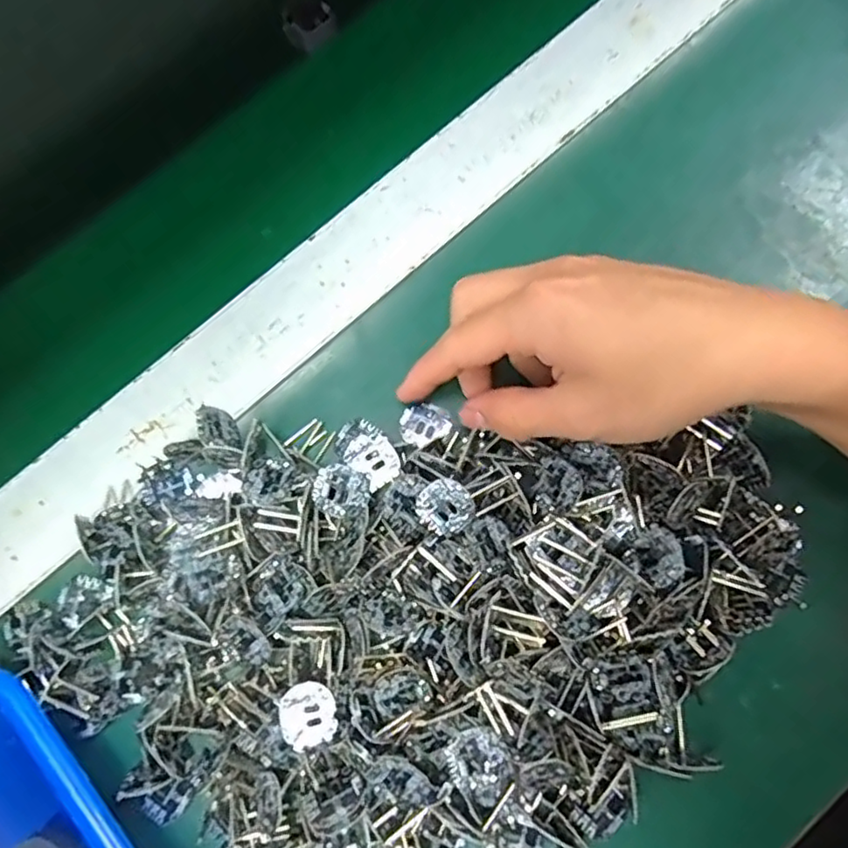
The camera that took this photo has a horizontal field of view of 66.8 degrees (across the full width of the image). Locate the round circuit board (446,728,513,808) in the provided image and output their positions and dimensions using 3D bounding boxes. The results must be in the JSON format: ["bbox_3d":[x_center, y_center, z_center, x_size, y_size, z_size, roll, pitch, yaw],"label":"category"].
[{"bbox_3d":[0.023,0.135,0.254,0.023,0.005,0.027,-34,79,-4],"label":"round circuit board"}]

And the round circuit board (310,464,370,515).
[{"bbox_3d":[-0.036,0.029,0.280,0.024,0.005,0.021,16,80,6],"label":"round circuit board"}]

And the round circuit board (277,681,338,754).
[{"bbox_3d":[-0.048,0.120,0.265,0.023,0.004,0.024,-1,79,3],"label":"round circuit board"}]

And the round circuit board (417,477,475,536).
[{"bbox_3d":[0.009,0.035,0.270,0.022,0.004,0.024,6,106,22],"label":"round circuit board"}]

